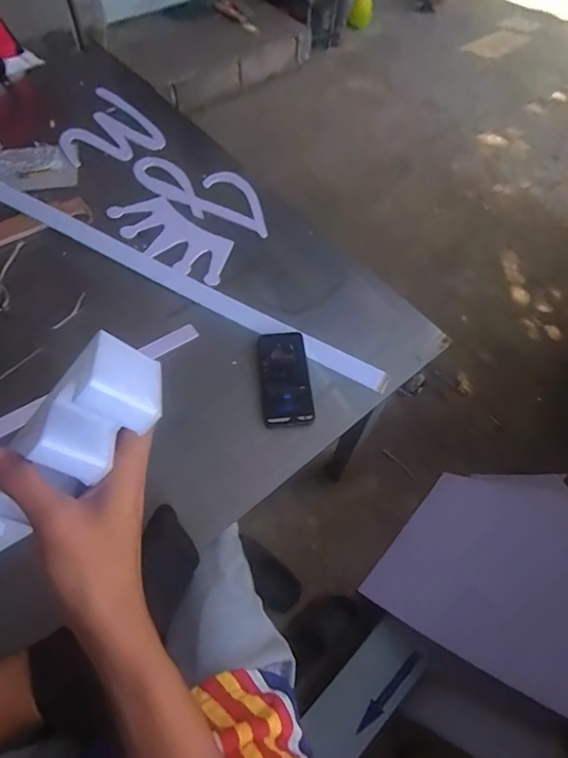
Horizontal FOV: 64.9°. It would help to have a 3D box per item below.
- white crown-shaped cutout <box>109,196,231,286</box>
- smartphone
[{"bbox_3d":[-0.216,-0.273,0.854,0.275,0.013,0.121,37,64,18],"label":"white crown-shaped cutout"},{"bbox_3d":[0.001,-0.003,0.701,0.080,0.007,0.159,-4,63,-5],"label":"smartphone"}]

